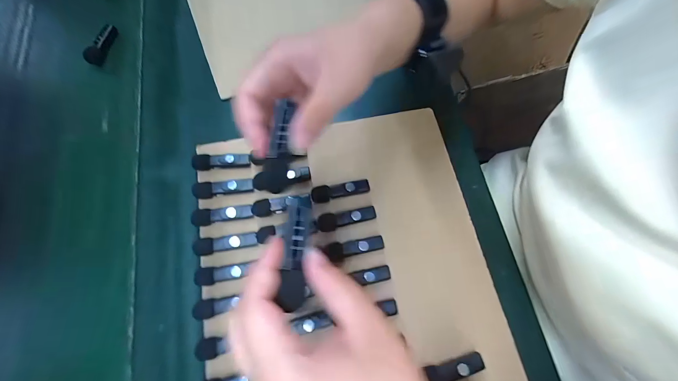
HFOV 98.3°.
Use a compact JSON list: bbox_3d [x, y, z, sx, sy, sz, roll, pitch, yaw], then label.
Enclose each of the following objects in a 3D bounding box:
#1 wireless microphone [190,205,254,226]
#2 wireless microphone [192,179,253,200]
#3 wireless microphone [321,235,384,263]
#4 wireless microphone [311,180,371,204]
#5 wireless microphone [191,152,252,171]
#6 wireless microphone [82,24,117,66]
[{"bbox_3d":[-0.127,0.026,0.318,0.063,0.011,0.016,-8,71,0],"label":"wireless microphone"},{"bbox_3d":[-0.129,-0.004,0.327,0.064,0.010,0.018,-10,71,-1],"label":"wireless microphone"},{"bbox_3d":[0.016,0.063,0.312,0.064,0.011,0.021,-9,71,0],"label":"wireless microphone"},{"bbox_3d":[0.002,0.000,0.329,0.065,0.009,0.018,-10,71,-1],"label":"wireless microphone"},{"bbox_3d":[-0.136,-0.034,0.339,0.065,0.014,0.015,-4,71,1],"label":"wireless microphone"},{"bbox_3d":[-0.333,-0.205,0.411,0.018,0.022,0.061,28,86,11],"label":"wireless microphone"}]

